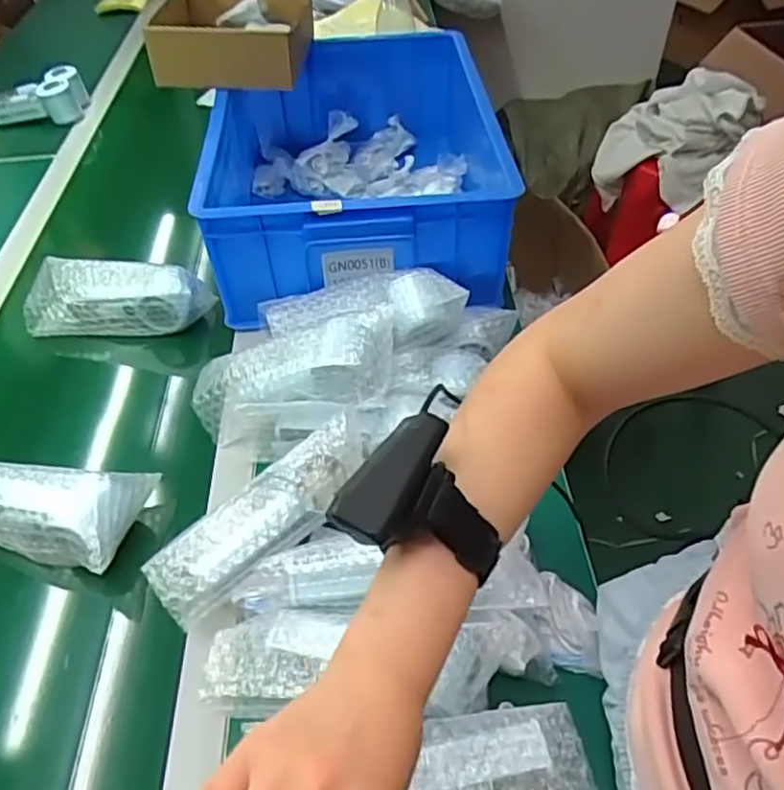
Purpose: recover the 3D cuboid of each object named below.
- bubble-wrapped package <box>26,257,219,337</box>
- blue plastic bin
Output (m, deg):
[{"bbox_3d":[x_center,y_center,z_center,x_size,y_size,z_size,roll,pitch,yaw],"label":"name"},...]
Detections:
[{"bbox_3d":[-0.329,-0.120,0.801,0.202,0.071,0.072,-1,47,1],"label":"bubble-wrapped package"},{"bbox_3d":[-0.041,-0.312,0.895,0.365,0.171,0.476,-2,47,-1],"label":"blue plastic bin"}]

